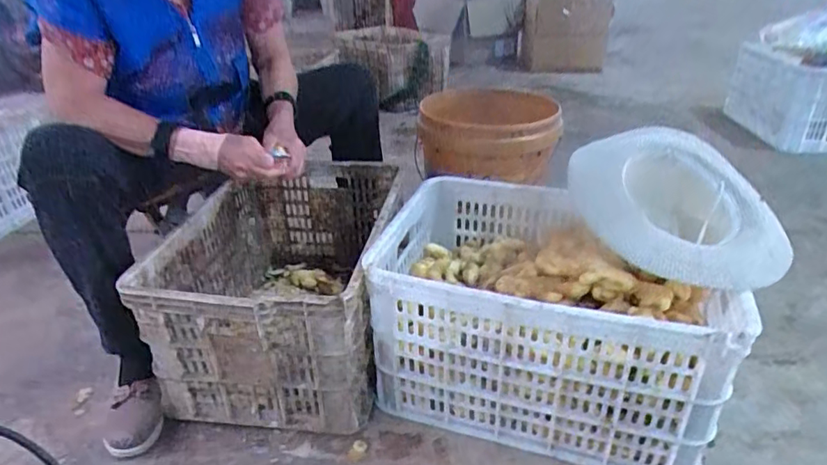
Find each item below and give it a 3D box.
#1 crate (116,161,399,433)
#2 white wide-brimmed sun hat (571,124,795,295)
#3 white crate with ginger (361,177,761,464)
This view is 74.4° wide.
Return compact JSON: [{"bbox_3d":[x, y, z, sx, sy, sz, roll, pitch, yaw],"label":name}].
[{"bbox_3d":[-0.229,0.083,1.043,0.354,0.284,0.548,2,30,6],"label":"crate"},{"bbox_3d":[0.427,-0.047,0.857,0.245,0.125,0.339,-5,30,-7],"label":"white wide-brimmed sun hat"},{"bbox_3d":[0.225,0.132,0.931,0.511,0.293,0.375,8,31,16],"label":"white crate with ginger"}]

